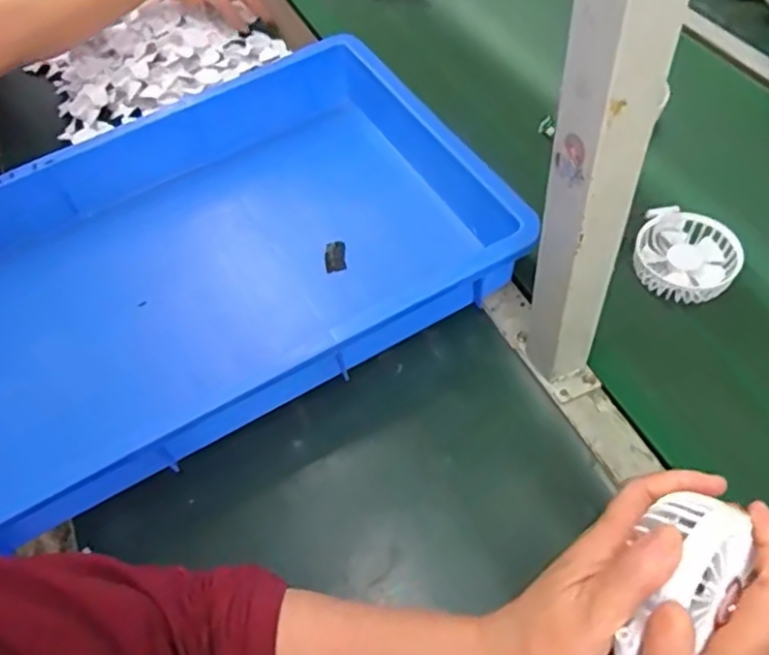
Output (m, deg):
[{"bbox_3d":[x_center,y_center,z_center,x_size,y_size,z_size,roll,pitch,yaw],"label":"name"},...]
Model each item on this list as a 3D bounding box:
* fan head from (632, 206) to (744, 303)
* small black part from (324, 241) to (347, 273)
[{"bbox_3d":[0.281,-0.068,0.601,0.091,0.028,0.087,-3,55,4],"label":"fan head"},{"bbox_3d":[-0.050,-0.071,0.648,0.020,0.010,0.034,-6,55,2],"label":"small black part"}]

